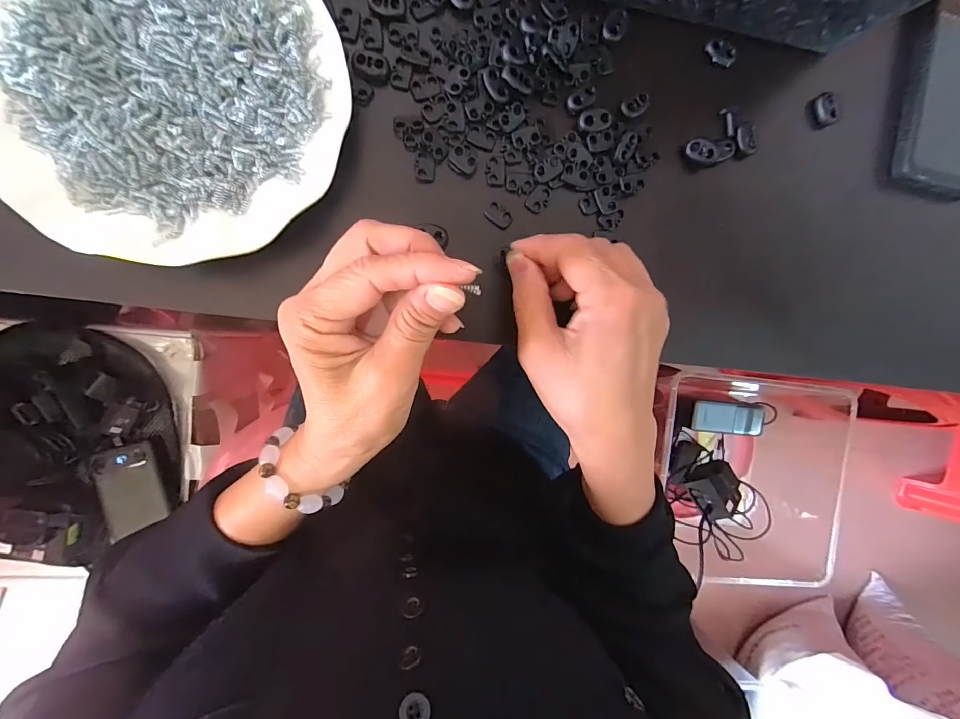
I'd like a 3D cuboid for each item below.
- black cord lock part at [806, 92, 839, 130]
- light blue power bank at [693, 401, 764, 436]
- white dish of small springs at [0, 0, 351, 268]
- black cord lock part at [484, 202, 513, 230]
[{"bbox_3d":[0.241,-0.175,0.286,0.010,0.015,0.022,-29,97,-6],"label":"black cord lock part"},{"bbox_3d":[0.423,0.100,0.690,0.138,0.015,0.053,5,85,-12],"label":"light blue power bank"},{"bbox_3d":[-0.163,-0.141,0.210,0.175,0.017,0.173,-13,95,-8],"label":"white dish of small springs"},{"bbox_3d":[0.012,-0.091,0.258,0.017,0.004,0.011,35,88,-9],"label":"black cord lock part"}]

